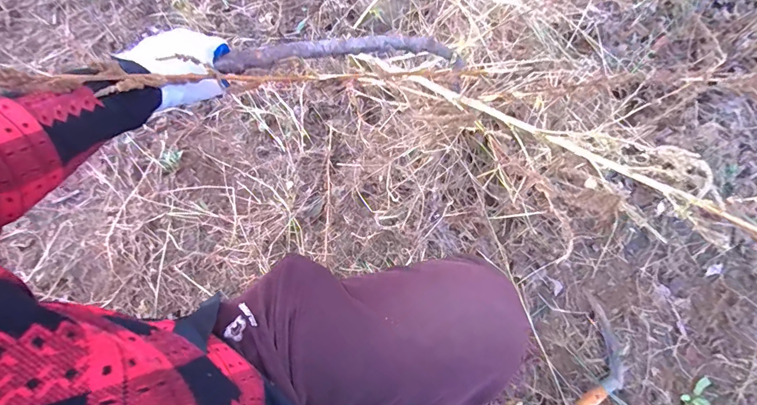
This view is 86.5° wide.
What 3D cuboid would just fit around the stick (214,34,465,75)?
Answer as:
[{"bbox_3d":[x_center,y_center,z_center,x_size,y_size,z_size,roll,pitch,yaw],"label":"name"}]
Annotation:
[{"bbox_3d":[-0.015,-0.234,0.630,0.439,0.059,0.025,-15,71,-33],"label":"stick"}]

